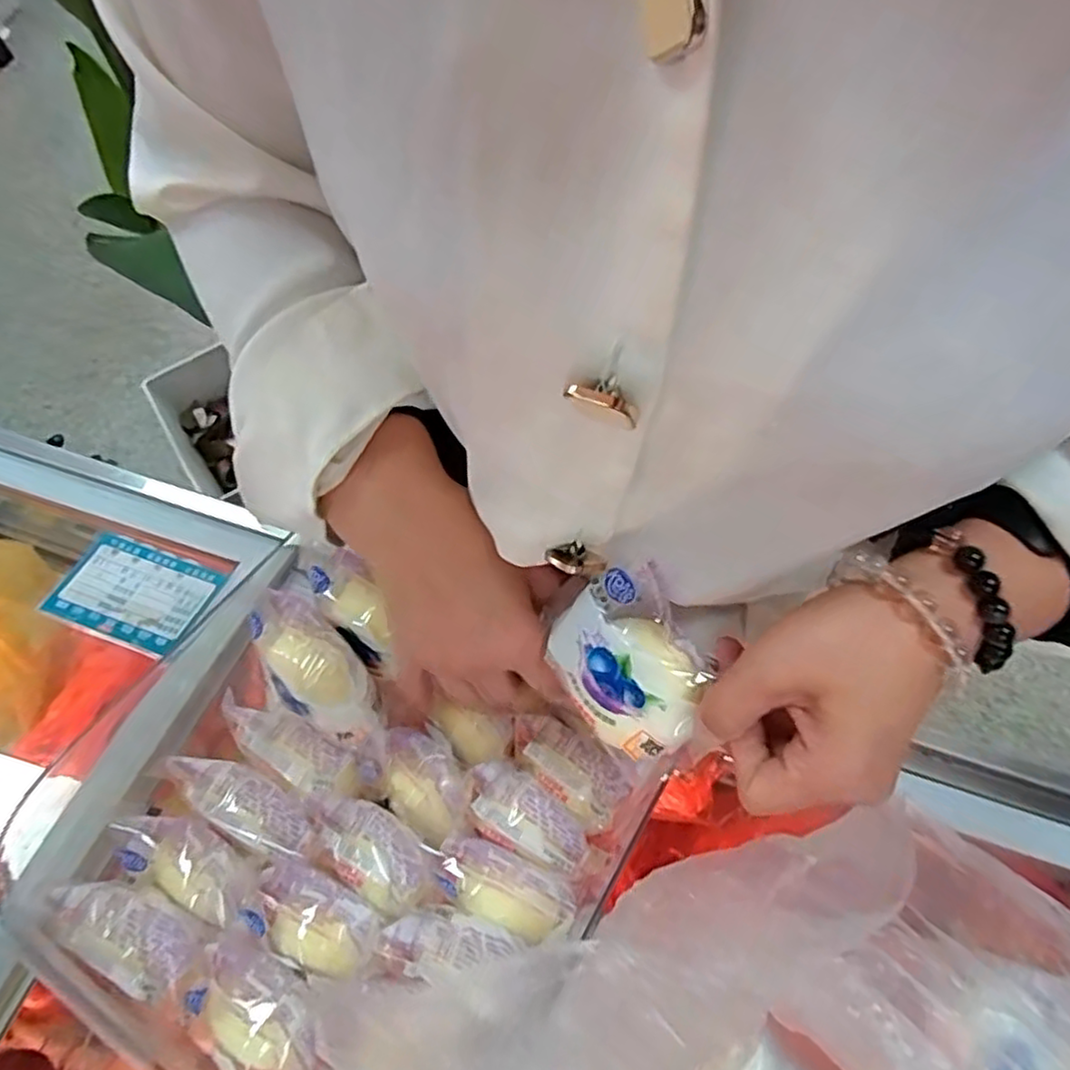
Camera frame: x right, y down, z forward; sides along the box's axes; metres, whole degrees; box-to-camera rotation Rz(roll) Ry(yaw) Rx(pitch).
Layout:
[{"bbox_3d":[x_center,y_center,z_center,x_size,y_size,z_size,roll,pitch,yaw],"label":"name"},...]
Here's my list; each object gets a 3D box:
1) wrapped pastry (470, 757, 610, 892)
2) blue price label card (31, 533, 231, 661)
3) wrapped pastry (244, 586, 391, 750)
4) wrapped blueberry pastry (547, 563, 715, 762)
[{"bbox_3d":[0.001,0.156,0.373,0.082,0.031,0.037,29,70,12],"label":"wrapped pastry"},{"bbox_3d":[-0.301,0.043,0.515,0.109,0.006,0.075,19,56,8],"label":"blue price label card"},{"bbox_3d":[-0.117,0.072,0.362,0.089,0.039,0.048,32,70,13],"label":"wrapped pastry"},{"bbox_3d":[0.043,0.058,0.309,0.037,0.054,0.080,-26,87,-53],"label":"wrapped blueberry pastry"}]

